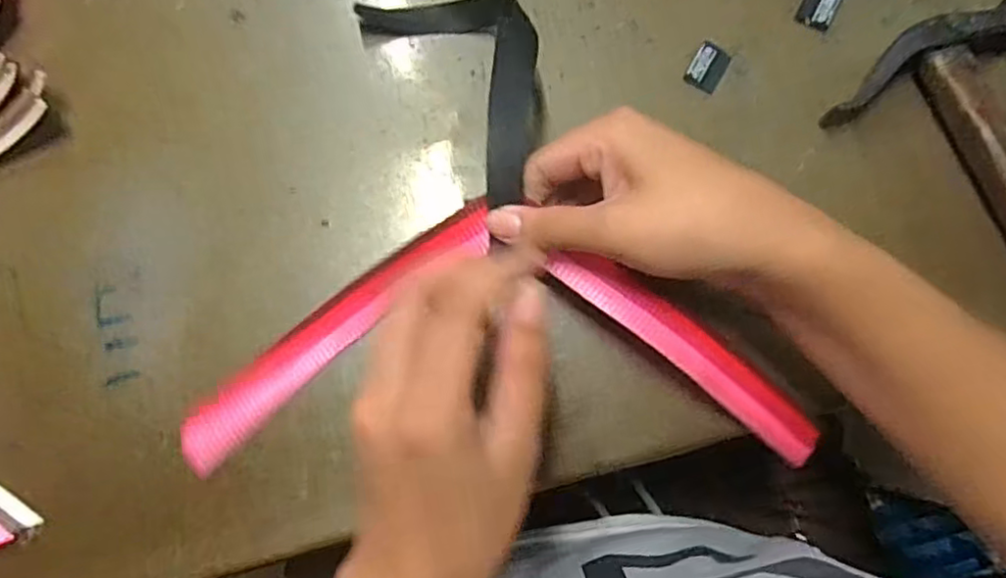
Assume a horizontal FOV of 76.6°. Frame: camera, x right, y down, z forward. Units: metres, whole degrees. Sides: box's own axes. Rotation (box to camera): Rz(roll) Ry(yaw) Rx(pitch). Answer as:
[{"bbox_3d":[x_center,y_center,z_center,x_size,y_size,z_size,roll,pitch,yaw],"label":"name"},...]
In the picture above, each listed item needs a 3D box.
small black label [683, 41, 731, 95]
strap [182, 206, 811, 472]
[{"bbox_3d":[0.111,-0.121,0.347,0.018,0.004,0.025,31,81,5],"label":"small black label"},{"bbox_3d":[0.002,0.028,0.305,0.303,0.066,0.112,1,80,3],"label":"strap"}]

